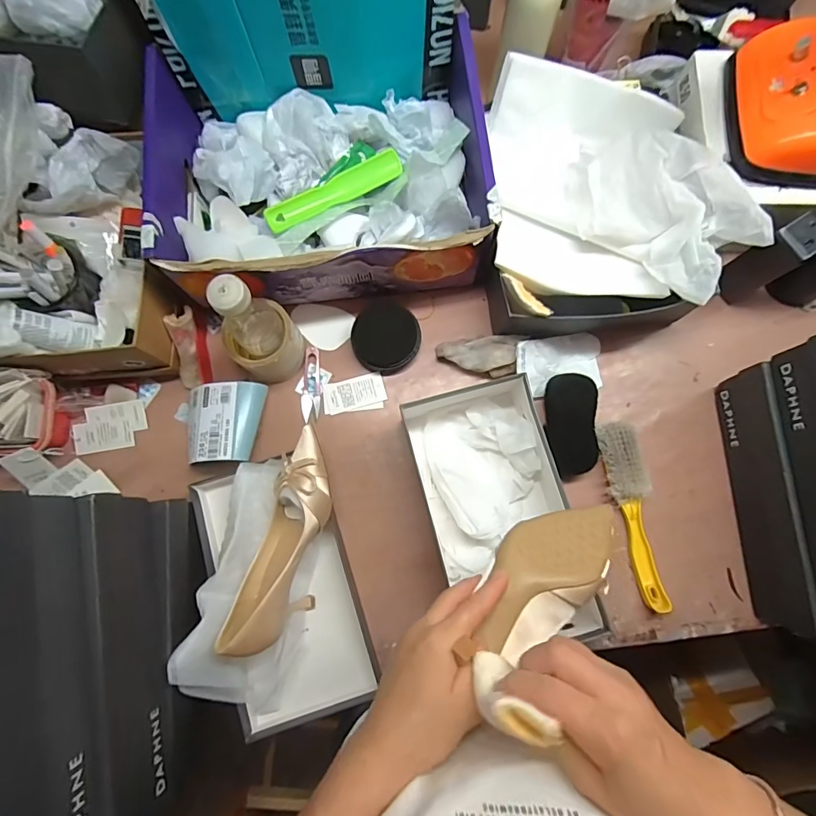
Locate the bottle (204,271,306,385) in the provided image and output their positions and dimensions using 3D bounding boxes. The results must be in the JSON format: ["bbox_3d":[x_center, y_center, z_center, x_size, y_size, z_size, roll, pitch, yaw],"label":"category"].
[{"bbox_3d":[-0.180,-0.088,0.541,0.083,0.184,0.067,-44,82,-7],"label":"bottle"}]

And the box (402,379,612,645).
[{"bbox_3d":[0.100,0.098,0.560,0.170,0.067,0.270,-15,80,-2],"label":"box"}]

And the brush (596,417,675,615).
[{"bbox_3d":[0.283,0.133,0.568,0.044,0.044,0.229,-9,80,-1],"label":"brush"}]

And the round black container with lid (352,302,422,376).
[{"bbox_3d":[-0.029,-0.094,0.610,0.089,0.037,0.085,0,80,1],"label":"round black container with lid"}]

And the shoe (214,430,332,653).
[{"bbox_3d":[-0.138,0.152,0.539,0.079,0.099,0.247,15,80,4],"label":"shoe"}]

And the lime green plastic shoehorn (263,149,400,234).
[{"bbox_3d":[-0.097,-0.283,0.588,0.187,0.019,0.034,-28,80,-4],"label":"lime green plastic shoehorn"}]

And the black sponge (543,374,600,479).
[{"bbox_3d":[0.211,0.024,0.590,0.063,0.043,0.130,-1,80,1],"label":"black sponge"}]

